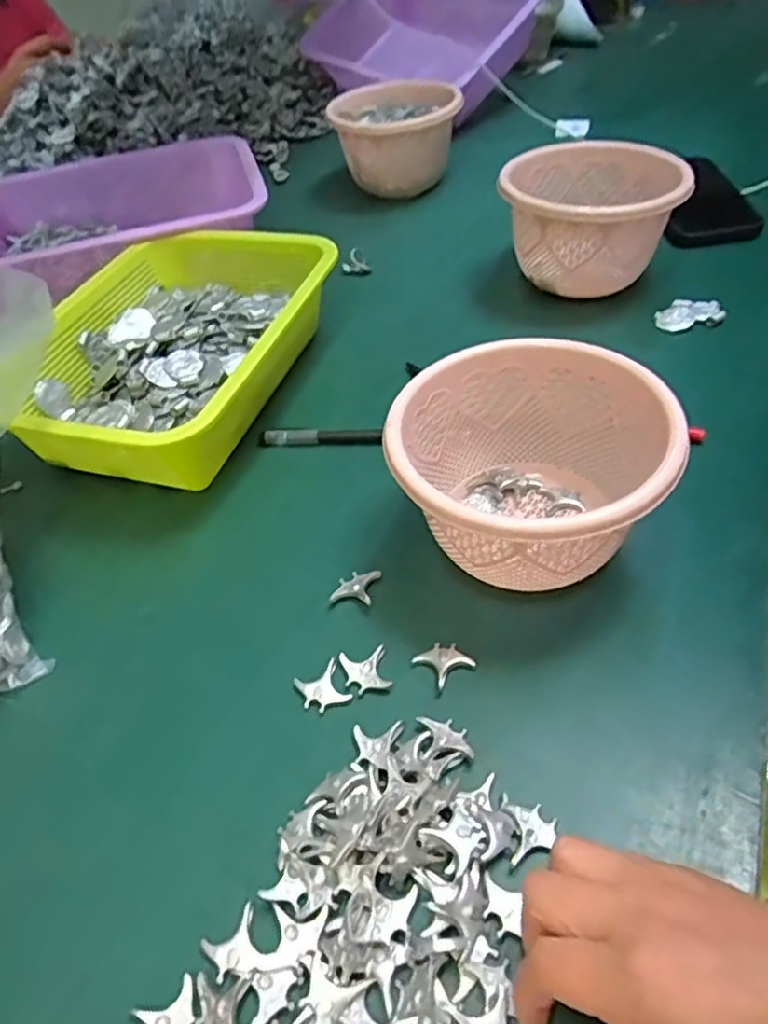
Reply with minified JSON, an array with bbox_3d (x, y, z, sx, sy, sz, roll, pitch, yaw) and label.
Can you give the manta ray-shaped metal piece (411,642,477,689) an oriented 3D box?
[{"bbox_3d":[0.031,0.077,0.345,0.023,0.008,0.023,-30,51,-21],"label":"manta ray-shaped metal piece"}]

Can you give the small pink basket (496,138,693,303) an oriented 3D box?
[{"bbox_3d":[0.175,-0.256,0.573,0.142,0.088,0.153,-1,47,6],"label":"small pink basket"}]

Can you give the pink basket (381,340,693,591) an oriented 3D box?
[{"bbox_3d":[0.079,-0.017,0.365,0.138,0.089,0.138,-3,47,3],"label":"pink basket"}]

